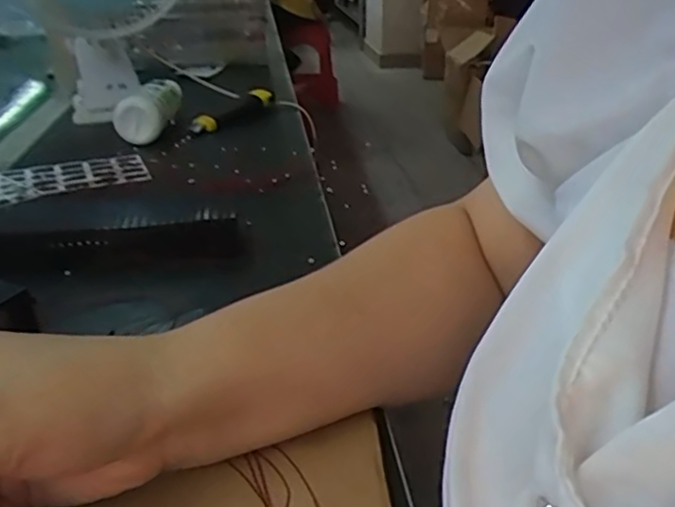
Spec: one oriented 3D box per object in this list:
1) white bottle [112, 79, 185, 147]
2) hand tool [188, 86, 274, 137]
[{"bbox_3d":[-0.217,-0.173,0.781,0.062,0.055,0.192,-4,26,-6],"label":"white bottle"},{"bbox_3d":[-0.128,-0.174,0.821,0.035,0.026,0.165,11,28,23],"label":"hand tool"}]

